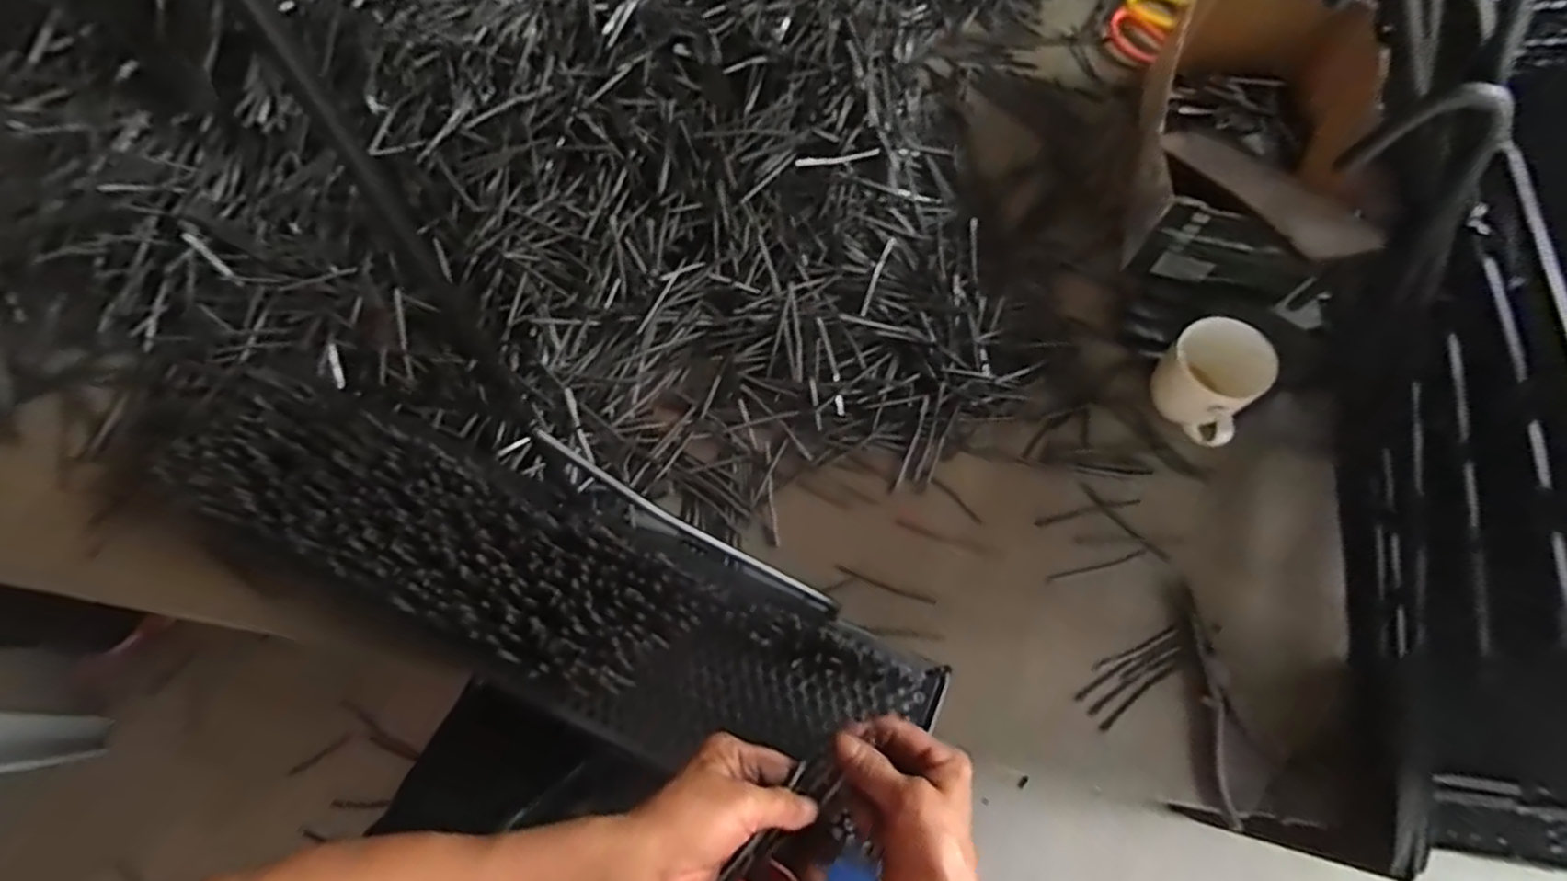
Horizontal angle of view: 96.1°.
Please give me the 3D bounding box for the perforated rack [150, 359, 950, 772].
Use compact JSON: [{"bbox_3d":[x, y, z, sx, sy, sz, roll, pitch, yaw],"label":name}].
[{"bbox_3d":[-0.179,0.112,0.515,0.587,0.041,0.143,22,71,4],"label":"perforated rack"}]

